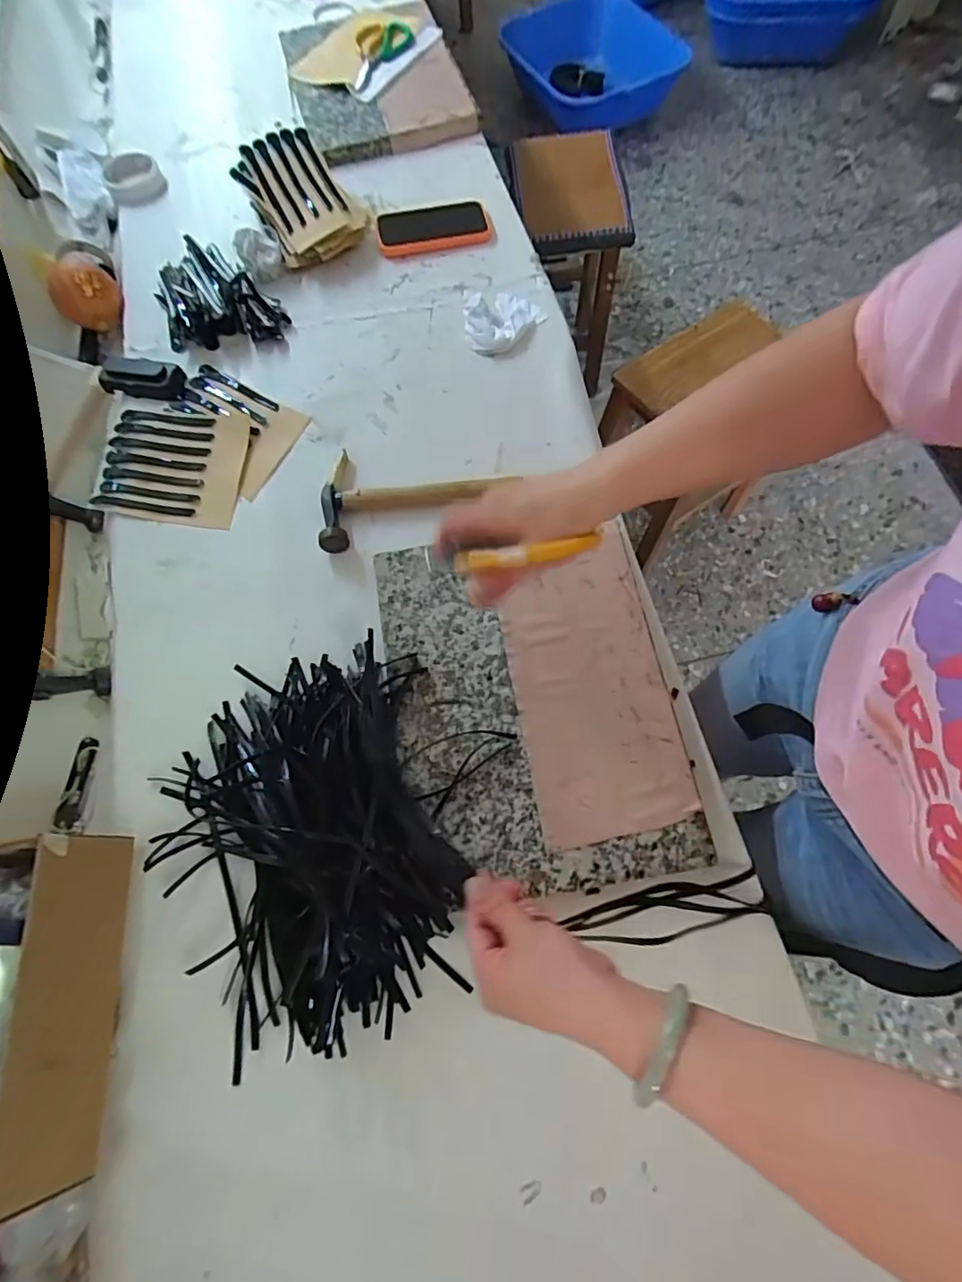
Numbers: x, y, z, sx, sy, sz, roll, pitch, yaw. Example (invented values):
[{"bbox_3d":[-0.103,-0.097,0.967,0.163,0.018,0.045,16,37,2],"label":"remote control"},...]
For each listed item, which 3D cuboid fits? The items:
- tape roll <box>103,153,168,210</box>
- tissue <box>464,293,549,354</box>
[{"bbox_3d":[-0.564,-0.752,0.918,0.087,0.035,0.090,-1,68,2],"label":"tape roll"},{"bbox_3d":[0.027,-0.452,0.779,0.108,0.030,0.116,-15,69,-3],"label":"tissue"}]

